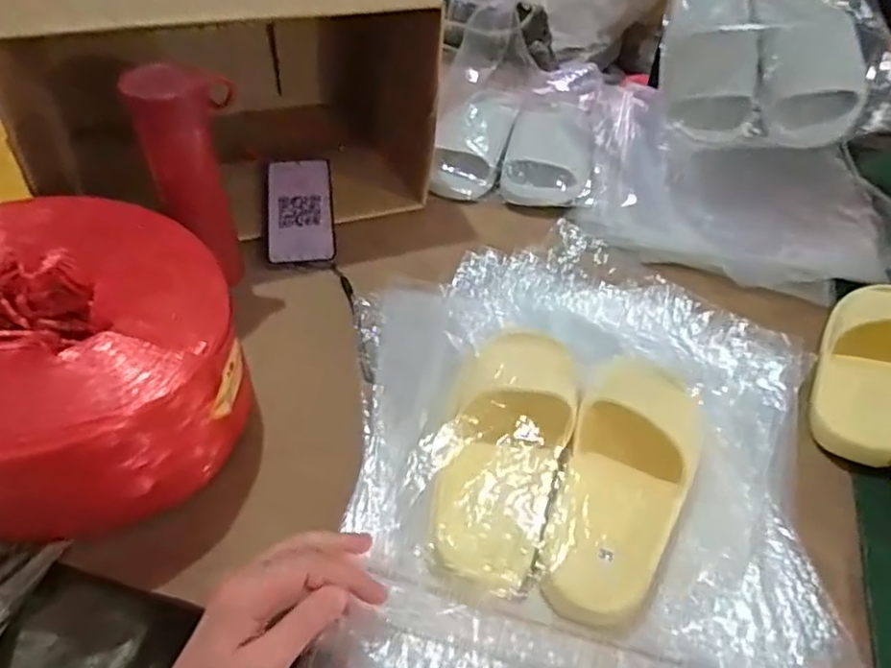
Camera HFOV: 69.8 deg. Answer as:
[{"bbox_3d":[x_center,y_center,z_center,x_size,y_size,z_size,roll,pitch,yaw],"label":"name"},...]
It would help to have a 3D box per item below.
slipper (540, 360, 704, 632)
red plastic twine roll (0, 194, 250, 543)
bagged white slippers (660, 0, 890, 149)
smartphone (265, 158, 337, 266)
[{"bbox_3d":[0.151,0.095,0.503,0.100,0.060,0.254,17,48,12],"label":"slipper"},{"bbox_3d":[-0.316,0.019,0.533,0.271,0.138,0.257,2,47,-2],"label":"red plastic twine roll"},{"bbox_3d":[0.408,-0.360,0.783,0.266,0.100,0.281,6,69,5],"label":"bagged white slippers"},{"bbox_3d":[-0.172,-0.149,0.758,0.077,0.008,0.154,-3,60,-7],"label":"smartphone"}]

